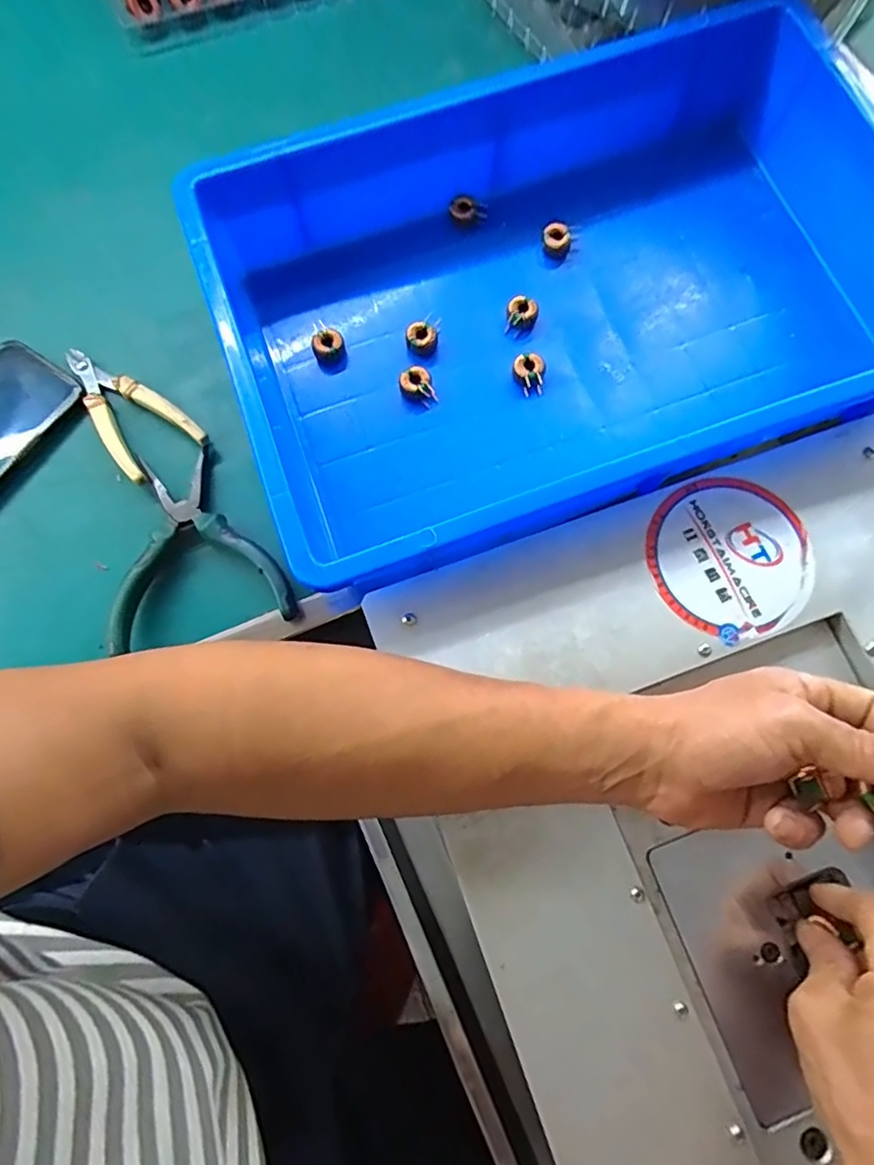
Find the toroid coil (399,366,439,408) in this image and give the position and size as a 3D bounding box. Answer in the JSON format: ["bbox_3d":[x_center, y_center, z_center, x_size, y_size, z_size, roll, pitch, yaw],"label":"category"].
[{"bbox_3d":[-0.013,-0.136,0.417,0.021,0.012,0.027,-30,78,-8],"label":"toroid coil"}]

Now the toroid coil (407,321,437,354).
[{"bbox_3d":[-0.011,-0.175,0.426,0.021,0.008,0.020,0,76,-1],"label":"toroid coil"}]

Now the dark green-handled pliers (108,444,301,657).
[{"bbox_3d":[-0.159,-0.027,0.390,0.122,0.025,0.124,-9,76,-4],"label":"dark green-handled pliers"}]

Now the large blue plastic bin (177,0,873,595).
[{"bbox_3d":[0.082,-0.190,0.399,0.431,0.092,0.280,-21,77,-6],"label":"large blue plastic bin"}]

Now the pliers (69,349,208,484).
[{"bbox_3d":[-0.216,-0.126,0.417,0.056,0.020,0.118,-38,79,-10],"label":"pliers"}]

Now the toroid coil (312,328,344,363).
[{"bbox_3d":[-0.078,-0.170,0.423,0.022,0.009,0.022,0,76,-1],"label":"toroid coil"}]

